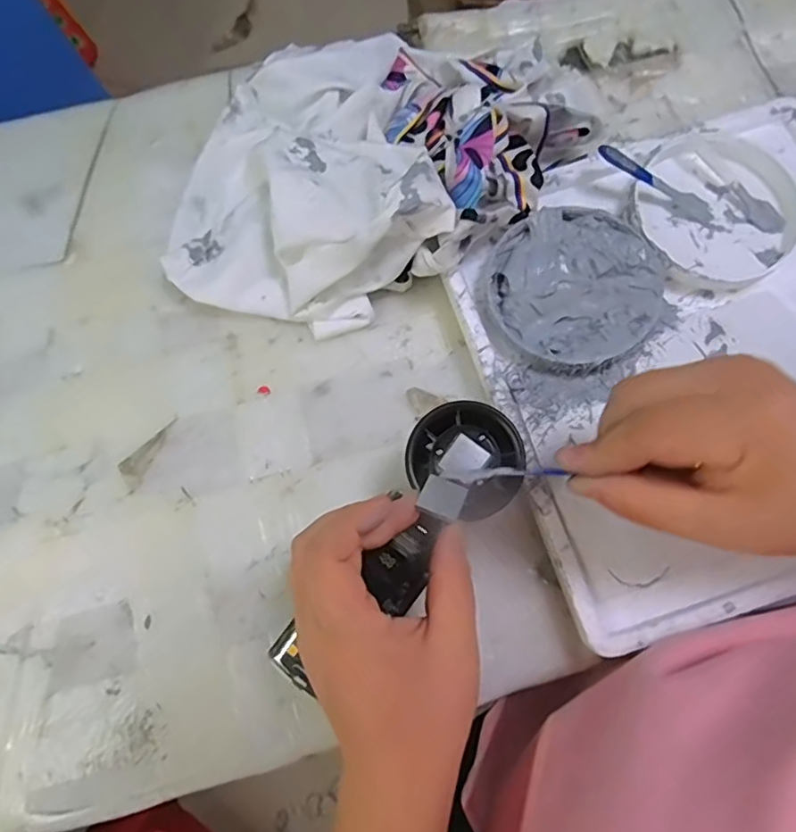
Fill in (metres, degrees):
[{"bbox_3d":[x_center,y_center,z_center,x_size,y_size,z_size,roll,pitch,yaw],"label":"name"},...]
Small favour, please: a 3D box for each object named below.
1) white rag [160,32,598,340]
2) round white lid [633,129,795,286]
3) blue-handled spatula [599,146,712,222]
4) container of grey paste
[{"bbox_3d":[-0.021,-0.168,0.356,0.278,0.067,0.191,-33,79,-7],"label":"white rag"},{"bbox_3d":[0.194,-0.127,0.356,0.092,0.014,0.095,0,77,0],"label":"round white lid"},{"bbox_3d":[0.159,-0.143,0.356,0.082,0.007,0.018,29,78,-9],"label":"blue-handled spatula"},{"bbox_3d":[0.100,-0.075,0.340,0.100,0.016,0.096,0,77,0],"label":"container of grey paste"}]

